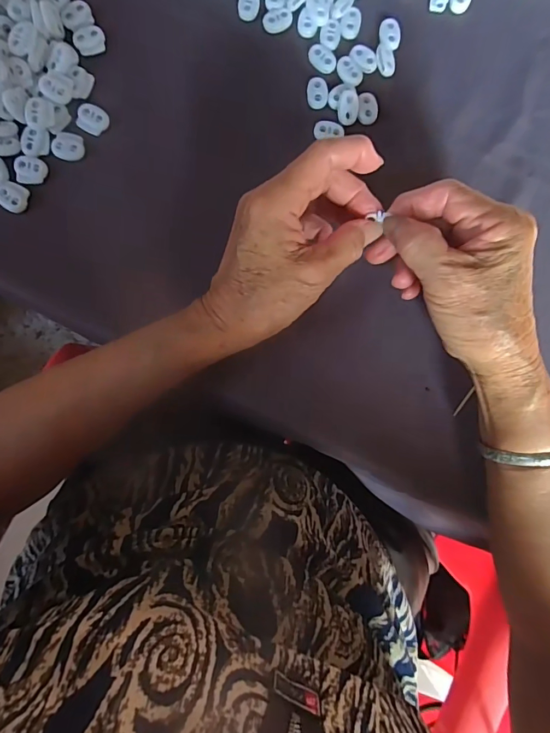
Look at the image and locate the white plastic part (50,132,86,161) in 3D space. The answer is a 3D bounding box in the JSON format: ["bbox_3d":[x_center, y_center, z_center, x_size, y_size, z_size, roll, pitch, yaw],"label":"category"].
[{"bbox_3d":[-0.149,-0.159,0.301,0.022,0.004,0.020,9,87,-3],"label":"white plastic part"}]

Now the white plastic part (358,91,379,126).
[{"bbox_3d":[0.070,-0.194,0.314,0.015,0.004,0.022,-2,88,-3],"label":"white plastic part"}]

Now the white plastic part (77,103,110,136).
[{"bbox_3d":[-0.132,-0.179,0.303,0.021,0.005,0.020,28,86,-2],"label":"white plastic part"}]

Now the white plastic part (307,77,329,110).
[{"bbox_3d":[0.032,-0.205,0.311,0.015,0.004,0.022,4,87,-3],"label":"white plastic part"}]

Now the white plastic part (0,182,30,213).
[{"bbox_3d":[-0.188,-0.121,0.299,0.020,0.005,0.020,27,86,-2],"label":"white plastic part"}]

